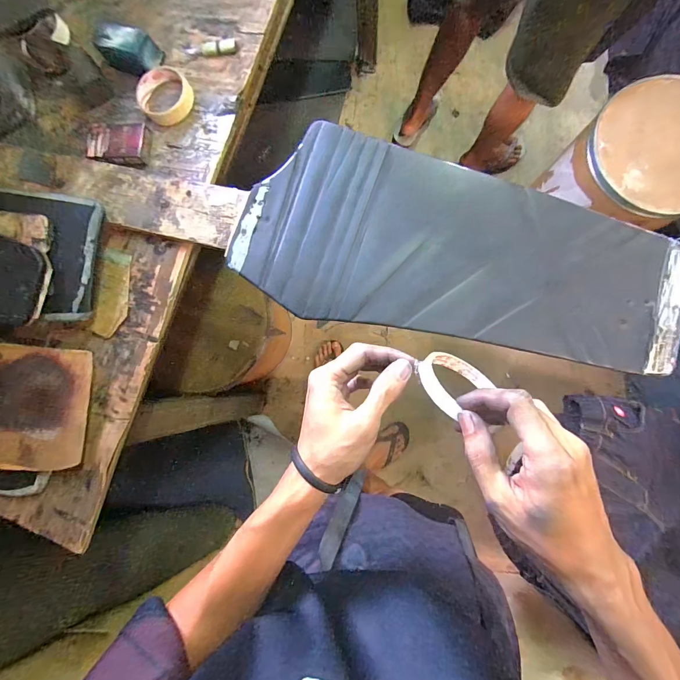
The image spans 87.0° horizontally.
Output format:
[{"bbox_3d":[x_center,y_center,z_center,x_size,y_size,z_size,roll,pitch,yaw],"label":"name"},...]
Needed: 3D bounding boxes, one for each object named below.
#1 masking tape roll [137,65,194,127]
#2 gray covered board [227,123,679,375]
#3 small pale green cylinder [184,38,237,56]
[{"bbox_3d":[-0.279,-0.389,0.570,0.080,0.019,0.082,0,86,4],"label":"masking tape roll"},{"bbox_3d":[0.150,-0.111,0.477,0.580,0.020,0.237,16,87,5],"label":"gray covered board"},{"bbox_3d":[-0.209,-0.468,0.576,0.086,0.017,0.017,2,86,4],"label":"small pale green cylinder"}]

